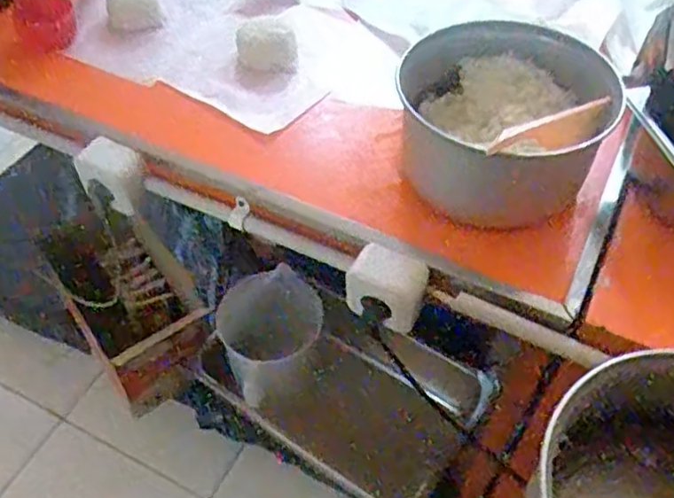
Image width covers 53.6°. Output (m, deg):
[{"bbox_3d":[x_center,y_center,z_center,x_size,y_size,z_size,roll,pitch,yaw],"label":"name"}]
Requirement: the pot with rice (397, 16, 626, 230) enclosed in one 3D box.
[{"bbox_3d":[0.189,-0.145,0.772,0.212,0.148,0.200,0,51,0],"label":"pot with rice"}]

